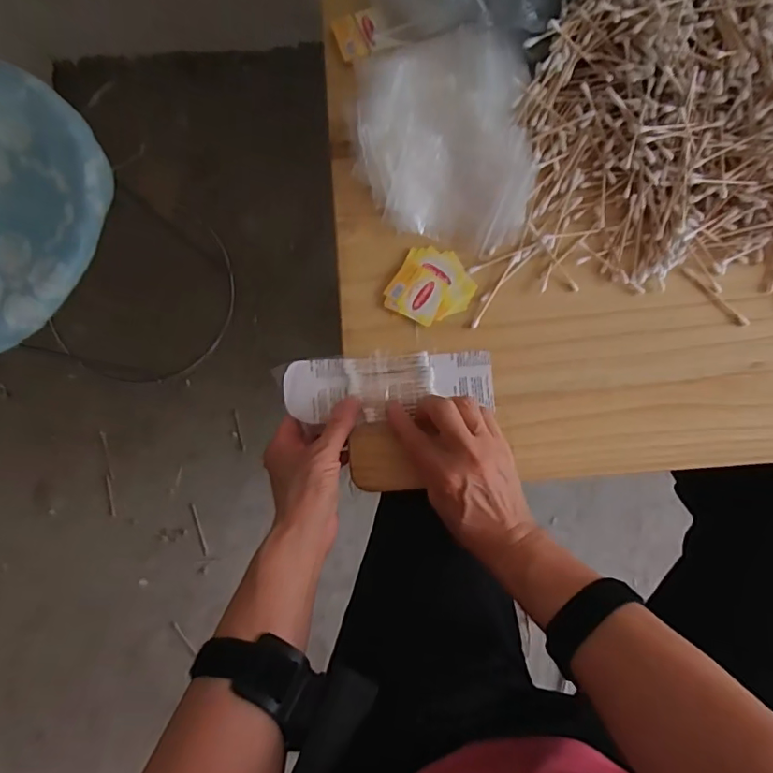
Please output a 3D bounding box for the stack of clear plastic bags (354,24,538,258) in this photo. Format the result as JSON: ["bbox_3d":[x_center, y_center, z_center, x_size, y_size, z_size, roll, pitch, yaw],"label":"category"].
[{"bbox_3d":[0.048,-0.205,0.435,0.144,0.038,0.163,2,86,1],"label":"stack of clear plastic bags"}]

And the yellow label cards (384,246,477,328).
[{"bbox_3d":[0.039,-0.085,0.447,0.066,0.005,0.064,26,87,2],"label":"yellow label cards"}]

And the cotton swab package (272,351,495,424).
[{"bbox_3d":[0.001,-0.001,0.440,0.176,0.006,0.053,-5,86,-1],"label":"cotton swab package"}]

